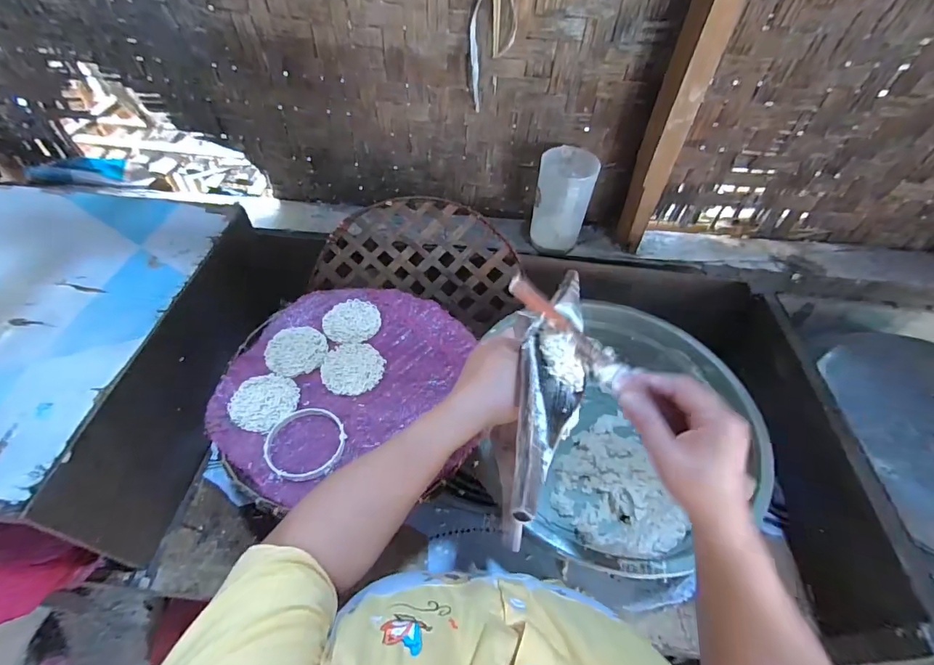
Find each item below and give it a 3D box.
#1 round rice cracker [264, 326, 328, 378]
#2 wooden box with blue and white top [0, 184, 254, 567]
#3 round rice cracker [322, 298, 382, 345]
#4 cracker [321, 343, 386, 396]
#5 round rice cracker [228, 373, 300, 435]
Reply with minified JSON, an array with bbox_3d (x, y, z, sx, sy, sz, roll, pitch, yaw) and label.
[{"bbox_3d":[-0.236,0.024,0.596,0.078,0.008,0.085,1,52,-2],"label":"round rice cracker"},{"bbox_3d":[-0.677,0.030,0.669,0.638,0.237,0.519,4,52,1],"label":"wooden box with blue and white top"},{"bbox_3d":[-0.168,-0.018,0.629,0.080,0.005,0.080,1,52,-2],"label":"round rice cracker"},{"bbox_3d":[-0.153,0.045,0.577,0.077,0.004,0.081,1,52,-2],"label":"cracker"},{"bbox_3d":[-0.256,0.086,0.542,0.073,0.008,0.076,1,52,-2],"label":"round rice cracker"}]

